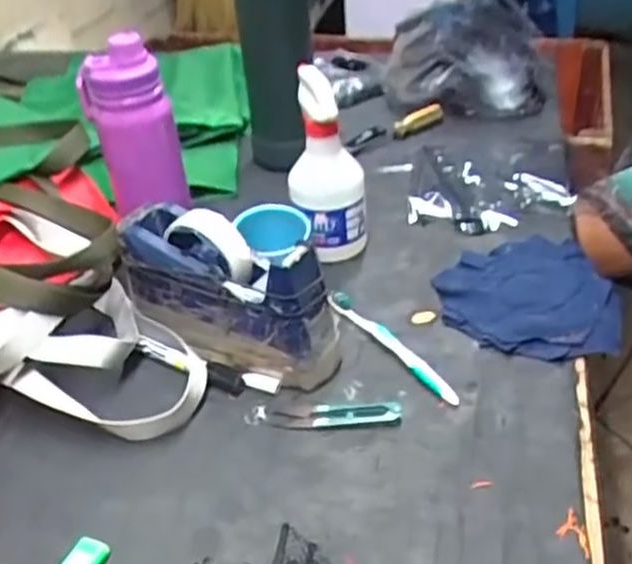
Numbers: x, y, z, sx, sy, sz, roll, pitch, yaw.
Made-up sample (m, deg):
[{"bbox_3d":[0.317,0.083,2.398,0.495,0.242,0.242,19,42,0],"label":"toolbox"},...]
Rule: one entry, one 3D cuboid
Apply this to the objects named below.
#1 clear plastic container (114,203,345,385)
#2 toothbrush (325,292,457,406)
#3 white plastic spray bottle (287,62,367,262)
[{"bbox_3d":[-0.078,0.007,0.639,0.205,0.121,0.077,17,40,28],"label":"clear plastic container"},{"bbox_3d":[0.065,0.055,0.642,0.016,0.016,0.169,-23,38,-24],"label":"toothbrush"},{"bbox_3d":[0.011,-0.116,0.744,0.078,0.186,0.071,-5,35,0],"label":"white plastic spray bottle"}]

